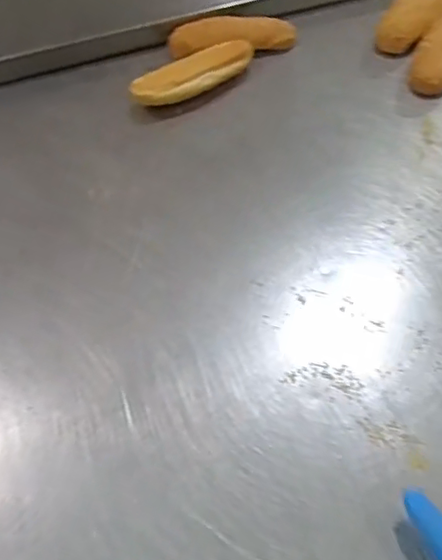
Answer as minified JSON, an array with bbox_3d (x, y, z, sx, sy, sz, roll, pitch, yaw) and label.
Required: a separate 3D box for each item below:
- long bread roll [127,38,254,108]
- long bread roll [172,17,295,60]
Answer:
[{"bbox_3d":[-0.035,-0.280,0.816,0.177,0.050,0.047,-25,59,-13],"label":"long bread roll"},{"bbox_3d":[0.016,-0.349,0.851,0.177,0.036,0.052,1,56,4],"label":"long bread roll"}]

